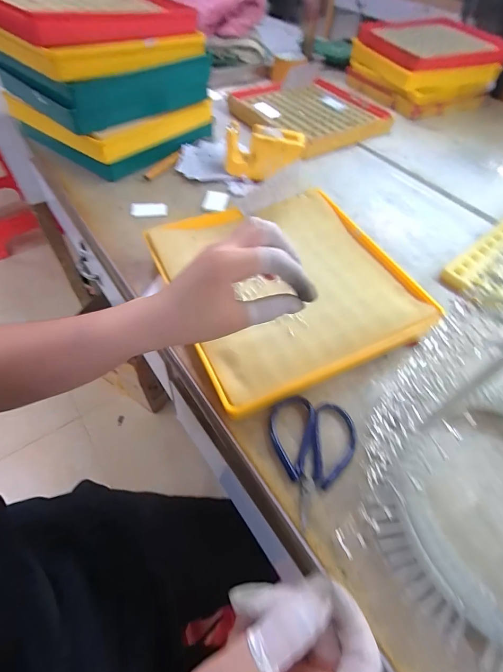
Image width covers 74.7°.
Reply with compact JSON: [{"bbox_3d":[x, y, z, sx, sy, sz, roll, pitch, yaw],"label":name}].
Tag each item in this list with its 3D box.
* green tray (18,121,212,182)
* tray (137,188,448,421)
[{"bbox_3d":[-0.255,-0.407,0.634,0.262,0.029,0.263,33,57,19],"label":"green tray"},{"bbox_3d":[0.044,-0.066,0.411,0.269,0.059,0.265,-19,58,-16],"label":"tray"}]

